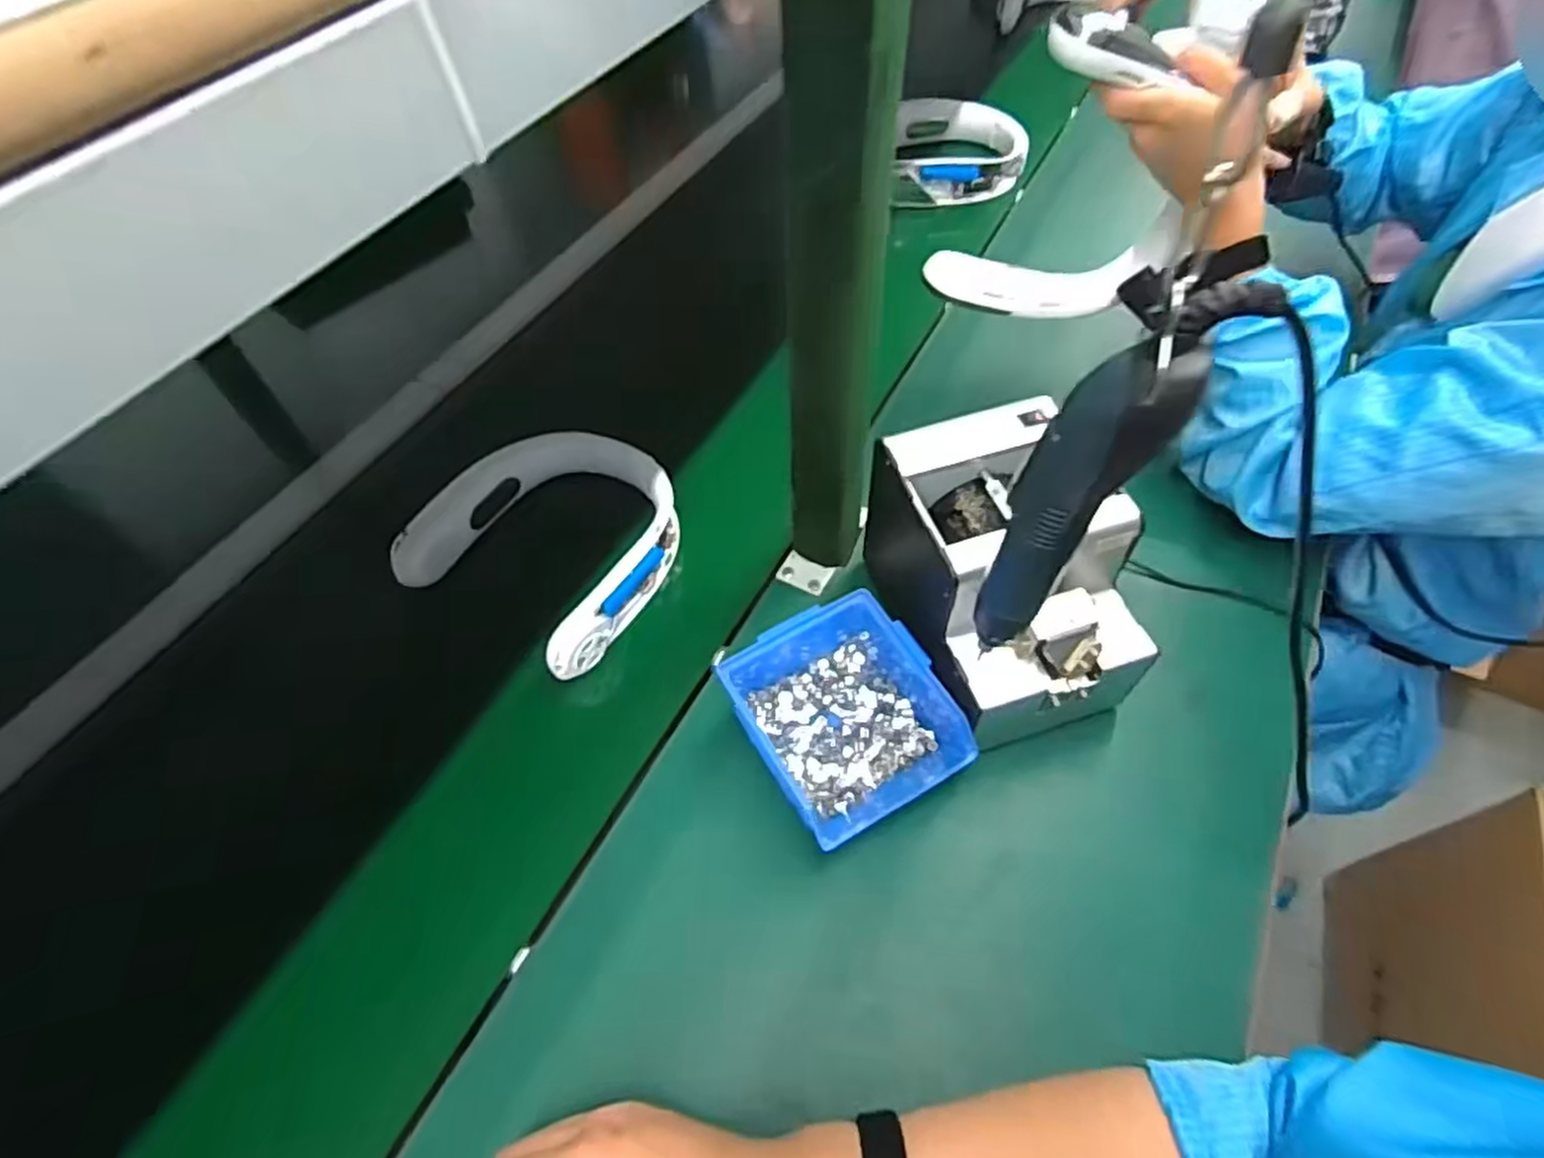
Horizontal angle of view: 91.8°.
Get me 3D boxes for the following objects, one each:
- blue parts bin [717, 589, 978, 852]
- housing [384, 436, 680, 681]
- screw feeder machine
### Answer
[{"bbox_3d":[0.047,0.089,0.508,0.127,0.062,0.144,-26,59,-15],"label":"blue parts bin"},{"bbox_3d":[-0.178,-0.042,0.626,0.198,0.041,0.202,27,61,19],"label":"housing"},{"bbox_3d":[0.158,0.000,0.513,0.131,0.147,0.177,-19,57,-10],"label":"screw feeder machine"}]

